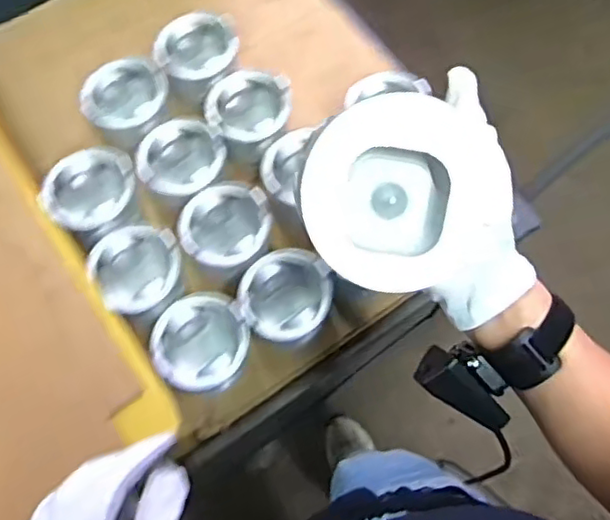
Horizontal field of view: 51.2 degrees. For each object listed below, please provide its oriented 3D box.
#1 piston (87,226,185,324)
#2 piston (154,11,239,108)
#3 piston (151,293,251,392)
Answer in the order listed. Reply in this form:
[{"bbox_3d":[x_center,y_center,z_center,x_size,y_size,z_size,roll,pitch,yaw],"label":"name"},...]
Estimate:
[{"bbox_3d":[-0.195,0.015,0.755,0.101,0.078,0.100,0,69,-1],"label":"piston"},{"bbox_3d":[-0.143,-0.274,0.856,0.106,0.070,0.099,0,69,-1],"label":"piston"},{"bbox_3d":[-0.117,0.097,0.726,0.107,0.058,0.107,0,69,-1],"label":"piston"}]

